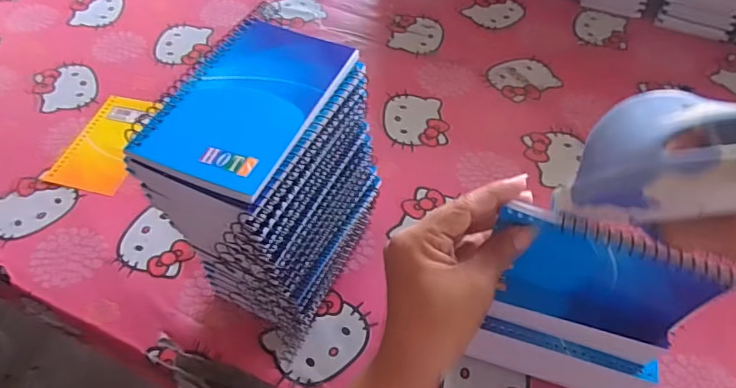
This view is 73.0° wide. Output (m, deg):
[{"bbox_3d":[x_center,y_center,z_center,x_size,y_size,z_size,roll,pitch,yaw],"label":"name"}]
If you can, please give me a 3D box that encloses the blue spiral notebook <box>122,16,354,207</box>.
[{"bbox_3d":[-0.070,-0.058,0.295,0.084,0.006,0.130,20,55,14],"label":"blue spiral notebook"}]

